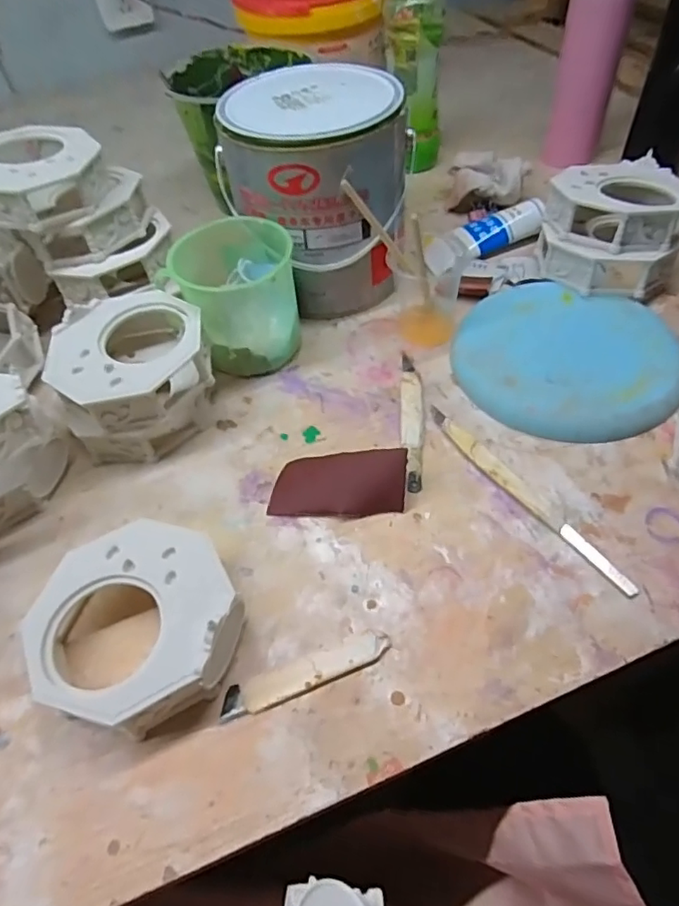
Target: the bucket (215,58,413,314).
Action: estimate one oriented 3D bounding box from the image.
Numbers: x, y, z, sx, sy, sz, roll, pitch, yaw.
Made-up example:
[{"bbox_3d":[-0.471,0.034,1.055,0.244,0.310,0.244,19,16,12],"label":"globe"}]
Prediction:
[{"bbox_3d":[-0.019,-0.234,0.515,0.165,0.165,0.154,-2,52,4],"label":"bucket"}]

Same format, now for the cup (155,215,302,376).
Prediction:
[{"bbox_3d":[-0.088,-0.131,0.478,0.104,0.096,0.103,-6,51,1],"label":"cup"}]

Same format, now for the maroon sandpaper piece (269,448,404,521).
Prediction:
[{"bbox_3d":[-0.001,0.023,0.400,0.096,0.010,0.045,-4,74,14],"label":"maroon sandpaper piece"}]

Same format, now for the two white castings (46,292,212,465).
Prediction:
[{"bbox_3d":[-0.158,-0.060,0.441,0.116,0.076,0.114,-11,51,-4],"label":"two white castings"}]

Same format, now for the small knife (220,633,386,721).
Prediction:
[{"bbox_3d":[-0.019,0.130,0.330,0.103,0.004,0.017,-18,52,-9],"label":"small knife"}]

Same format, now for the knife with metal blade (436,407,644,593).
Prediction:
[{"bbox_3d":[0.125,0.027,0.389,0.015,0.005,0.184,-30,55,-17],"label":"knife with metal blade"}]

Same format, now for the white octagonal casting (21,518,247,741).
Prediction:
[{"bbox_3d":[-0.120,0.102,0.341,0.116,0.040,0.114,10,53,13],"label":"white octagonal casting"}]

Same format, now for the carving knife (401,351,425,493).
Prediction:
[{"bbox_3d":[0.057,-0.029,0.439,0.018,0.008,0.136,0,52,6],"label":"carving knife"}]

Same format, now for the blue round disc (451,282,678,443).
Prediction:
[{"bbox_3d":[0.186,-0.084,0.462,0.172,0.022,0.169,-3,51,3],"label":"blue round disc"}]

